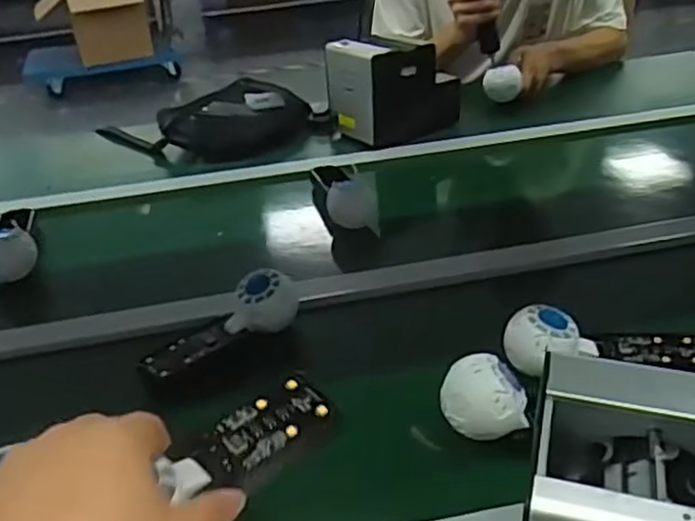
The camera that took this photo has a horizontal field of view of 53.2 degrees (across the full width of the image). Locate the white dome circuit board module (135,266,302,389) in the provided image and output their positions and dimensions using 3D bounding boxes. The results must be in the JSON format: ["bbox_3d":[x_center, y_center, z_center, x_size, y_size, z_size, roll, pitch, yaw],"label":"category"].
[{"bbox_3d":[-0.121,0.063,0.679,0.172,0.059,0.047,-28,38,-33],"label":"white dome circuit board module"}]

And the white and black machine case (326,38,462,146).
[{"bbox_3d":[0.074,-0.290,1.134,0.190,0.138,0.128,-24,36,-29],"label":"white and black machine case"}]

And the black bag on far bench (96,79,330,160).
[{"bbox_3d":[-0.168,-0.241,1.181,0.285,0.093,0.106,-7,31,-4],"label":"black bag on far bench"}]

